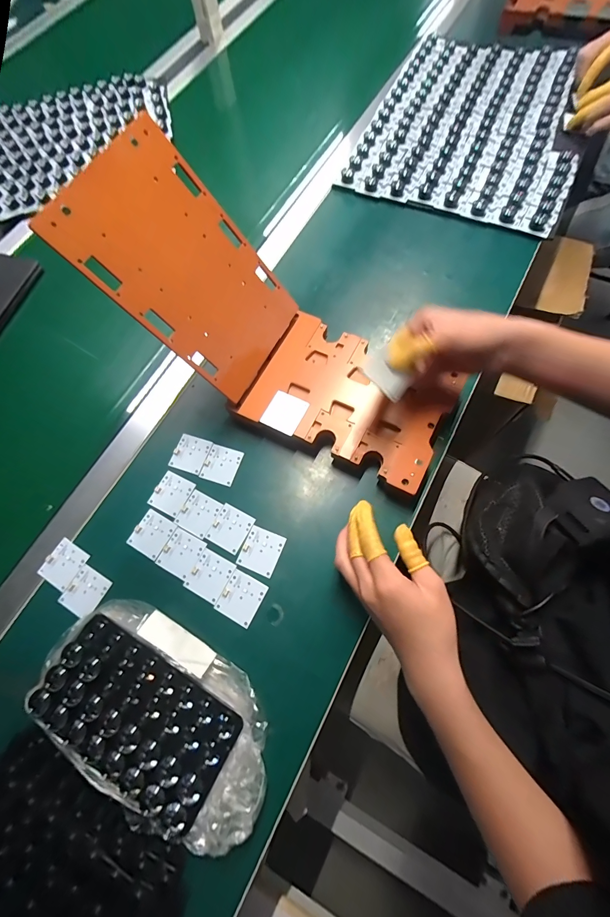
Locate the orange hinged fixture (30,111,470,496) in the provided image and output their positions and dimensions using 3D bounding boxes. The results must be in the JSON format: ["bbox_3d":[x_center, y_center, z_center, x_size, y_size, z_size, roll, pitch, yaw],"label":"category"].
[{"bbox_3d":[-0.015,-0.135,0.363,0.380,0.208,0.176,29,75,12],"label":"orange hinged fixture"}]

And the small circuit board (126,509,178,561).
[{"bbox_3d":[-0.184,0.091,0.416,0.044,0.004,0.048,27,74,11],"label":"small circuit board"}]

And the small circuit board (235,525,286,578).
[{"bbox_3d":[-0.050,0.107,0.401,0.044,0.004,0.047,21,73,10],"label":"small circuit board"}]

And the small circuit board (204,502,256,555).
[{"bbox_3d":[-0.089,0.083,0.412,0.044,0.004,0.047,27,74,11],"label":"small circuit board"}]

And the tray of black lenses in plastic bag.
[{"bbox_3d":[-0.144,0.249,0.340,0.240,0.038,0.135,33,75,13],"label":"tray of black lenses in plastic bag"}]

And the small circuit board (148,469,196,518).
[{"bbox_3d":[-0.167,0.044,0.433,0.044,0.004,0.048,25,74,11],"label":"small circuit board"}]

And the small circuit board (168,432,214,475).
[{"bbox_3d":[-0.149,-0.007,0.449,0.045,0.004,0.047,18,73,9],"label":"small circuit board"}]

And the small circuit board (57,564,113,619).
[{"bbox_3d":[-0.254,0.154,0.398,0.046,0.005,0.047,28,74,11],"label":"small circuit board"}]

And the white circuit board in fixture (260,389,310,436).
[{"bbox_3d":[-0.025,-0.057,0.424,0.046,0.004,0.048,26,74,11],"label":"white circuit board in fixture"}]

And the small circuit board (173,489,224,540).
[{"bbox_3d":[-0.130,0.067,0.422,0.044,0.004,0.048,27,74,11],"label":"small circuit board"}]

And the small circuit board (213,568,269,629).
[{"bbox_3d":[-0.071,0.154,0.385,0.044,0.004,0.048,26,74,11],"label":"small circuit board"}]

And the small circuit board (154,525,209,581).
[{"bbox_3d":[-0.146,0.111,0.406,0.044,0.004,0.047,26,74,11],"label":"small circuit board"}]

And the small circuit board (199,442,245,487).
[{"bbox_3d":[-0.107,0.007,0.442,0.044,0.004,0.047,17,73,8],"label":"small circuit board"}]

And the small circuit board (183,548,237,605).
[{"bbox_3d":[-0.109,0.134,0.395,0.044,0.004,0.047,26,74,11],"label":"small circuit board"}]

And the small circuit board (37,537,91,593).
[{"bbox_3d":[-0.289,0.126,0.414,0.045,0.004,0.048,28,75,12],"label":"small circuit board"}]

